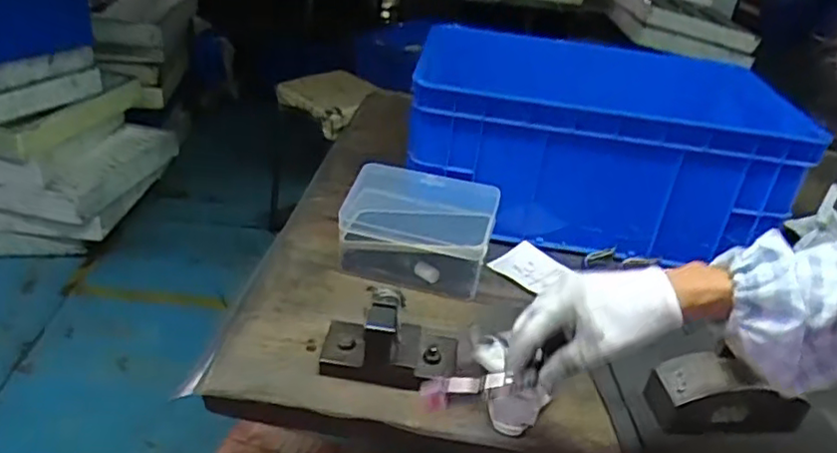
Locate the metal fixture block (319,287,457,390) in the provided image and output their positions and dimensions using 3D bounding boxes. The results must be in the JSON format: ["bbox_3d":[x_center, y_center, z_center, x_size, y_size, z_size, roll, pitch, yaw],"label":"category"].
[{"bbox_3d":[-0.026,0.105,0.634,0.132,0.068,0.073,7,30,0],"label":"metal fixture block"}]

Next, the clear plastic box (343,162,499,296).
[{"bbox_3d":[-0.002,0.001,0.800,0.178,0.098,0.114,13,30,9],"label":"clear plastic box"}]

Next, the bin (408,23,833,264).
[{"bbox_3d":[0.245,-0.125,0.962,0.489,0.202,0.316,8,30,2],"label":"bin"}]

